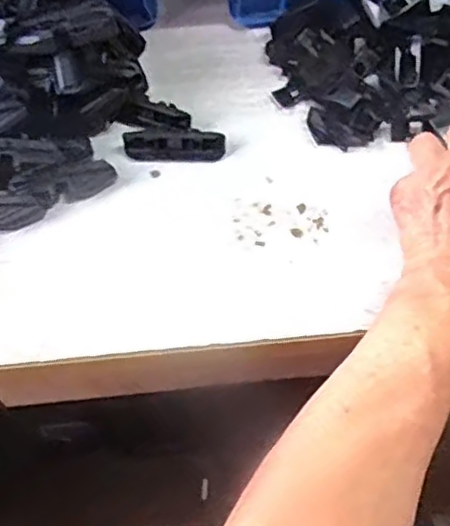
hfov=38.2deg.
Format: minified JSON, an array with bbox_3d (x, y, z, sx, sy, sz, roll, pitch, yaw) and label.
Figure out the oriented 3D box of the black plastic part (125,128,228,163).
[{"bbox_3d":[-0.037,-0.086,0.470,0.073,0.009,0.021,1,60,5],"label":"black plastic part"}]

